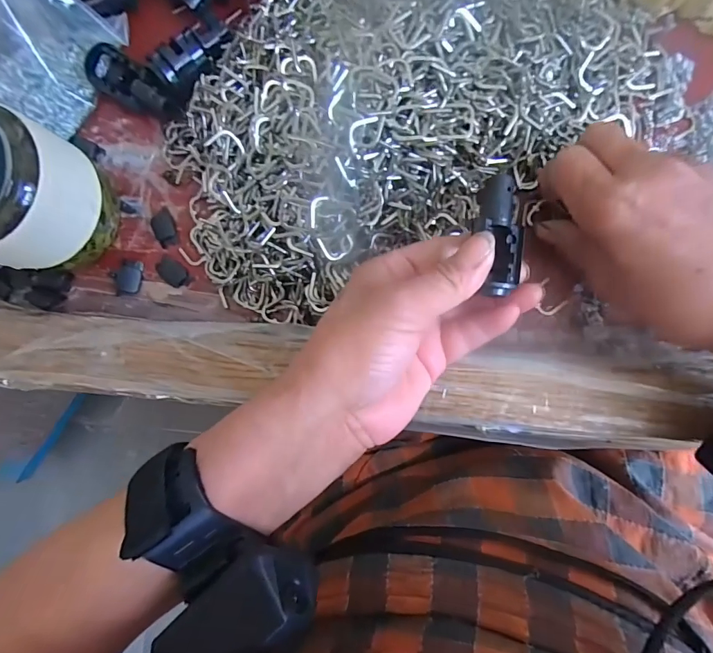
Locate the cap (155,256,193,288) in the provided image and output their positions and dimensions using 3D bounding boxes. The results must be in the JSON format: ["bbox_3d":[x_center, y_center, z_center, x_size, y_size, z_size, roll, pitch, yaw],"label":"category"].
[{"bbox_3d":[-0.114,-0.033,0.260,0.024,0.004,0.014,39,91,7],"label":"cap"}]

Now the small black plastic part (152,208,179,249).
[{"bbox_3d":[-0.121,-0.062,0.262,0.014,0.004,0.023,-26,84,4],"label":"small black plastic part"}]

